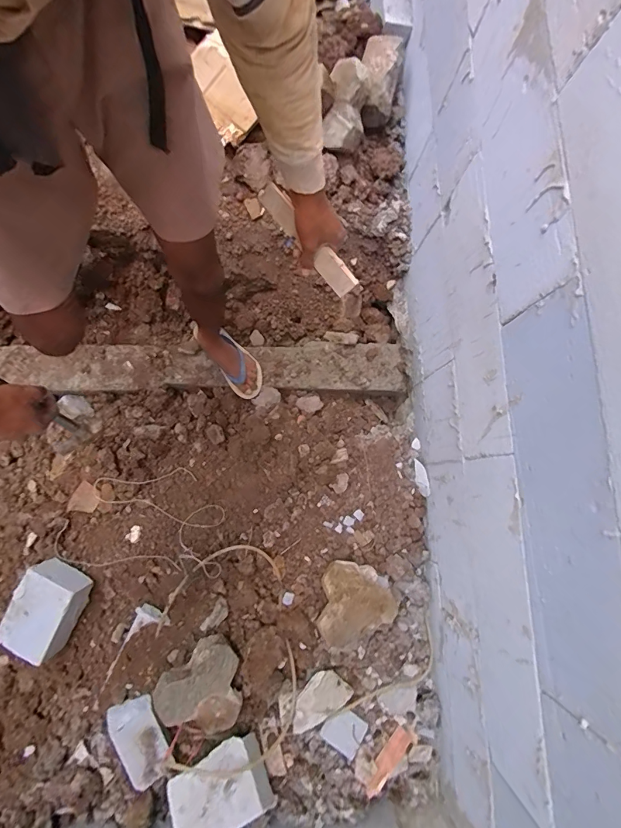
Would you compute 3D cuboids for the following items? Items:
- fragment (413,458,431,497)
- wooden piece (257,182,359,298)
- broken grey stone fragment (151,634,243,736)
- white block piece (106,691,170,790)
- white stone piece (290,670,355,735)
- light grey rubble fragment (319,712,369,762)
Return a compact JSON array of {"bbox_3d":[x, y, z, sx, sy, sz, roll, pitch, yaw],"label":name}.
[{"bbox_3d":[0.303,0.175,1.109,0.028,0.017,0.103,-12,83,-5],"label":"fragment"},{"bbox_3d":[-0.005,-0.269,0.629,0.030,0.031,0.200,-43,94,-10],"label":"wooden piece"},{"bbox_3d":[-0.251,0.653,0.936,0.194,0.067,0.188,0,82,-3],"label":"broken grey stone fragment"},{"bbox_3d":[-0.412,0.788,0.966,0.107,0.049,0.203,-17,94,-5],"label":"white block piece"},{"bbox_3d":[0.017,0.735,1.026,0.172,0.038,0.095,-38,86,-8],"label":"white stone piece"},{"bbox_3d":[0.087,0.825,1.052,0.099,0.012,0.089,29,66,19],"label":"light grey rubble fragment"}]

